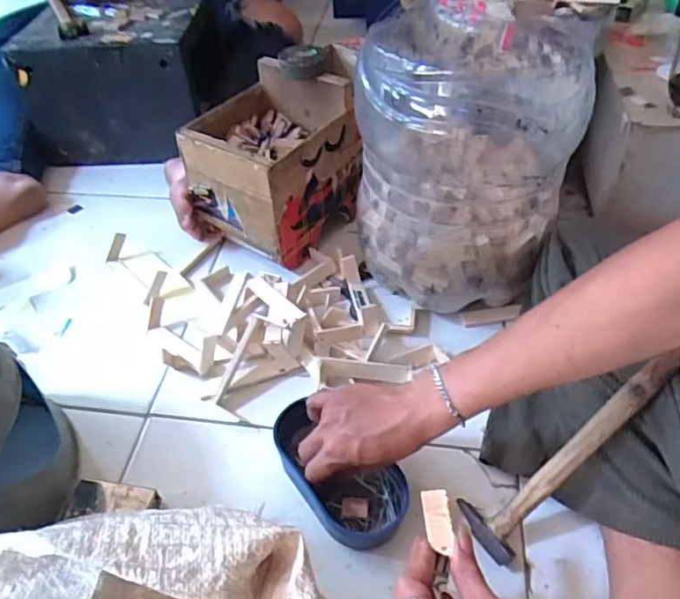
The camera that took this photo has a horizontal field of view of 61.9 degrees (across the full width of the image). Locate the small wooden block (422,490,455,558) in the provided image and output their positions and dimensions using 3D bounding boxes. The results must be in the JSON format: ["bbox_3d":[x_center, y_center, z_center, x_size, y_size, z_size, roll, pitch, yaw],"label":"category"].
[{"bbox_3d":[0.075,0.168,0.430,0.020,0.004,0.048,-4,49,-1],"label":"small wooden block"}]

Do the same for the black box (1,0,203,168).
[{"bbox_3d":[-0.359,-0.372,0.961,0.266,0.206,0.217,1,45,4],"label":"black box"}]

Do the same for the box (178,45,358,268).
[{"bbox_3d":[-0.092,-0.179,0.773,0.158,0.193,0.168,24,51,25],"label":"box"}]

